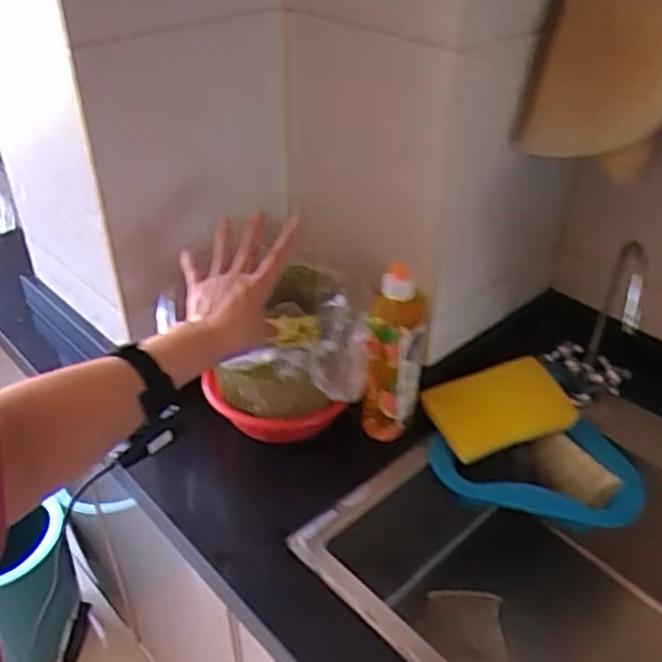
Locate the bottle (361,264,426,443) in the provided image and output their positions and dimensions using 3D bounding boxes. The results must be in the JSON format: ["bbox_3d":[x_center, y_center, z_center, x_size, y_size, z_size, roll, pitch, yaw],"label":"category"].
[{"bbox_3d":[0.071,0.016,0.790,0.062,0.203,0.101,5,39,10],"label":"bottle"}]

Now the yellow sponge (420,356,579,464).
[{"bbox_3d":[0.192,0.084,0.811,0.151,0.023,0.099,-20,54,-9],"label":"yellow sponge"}]

